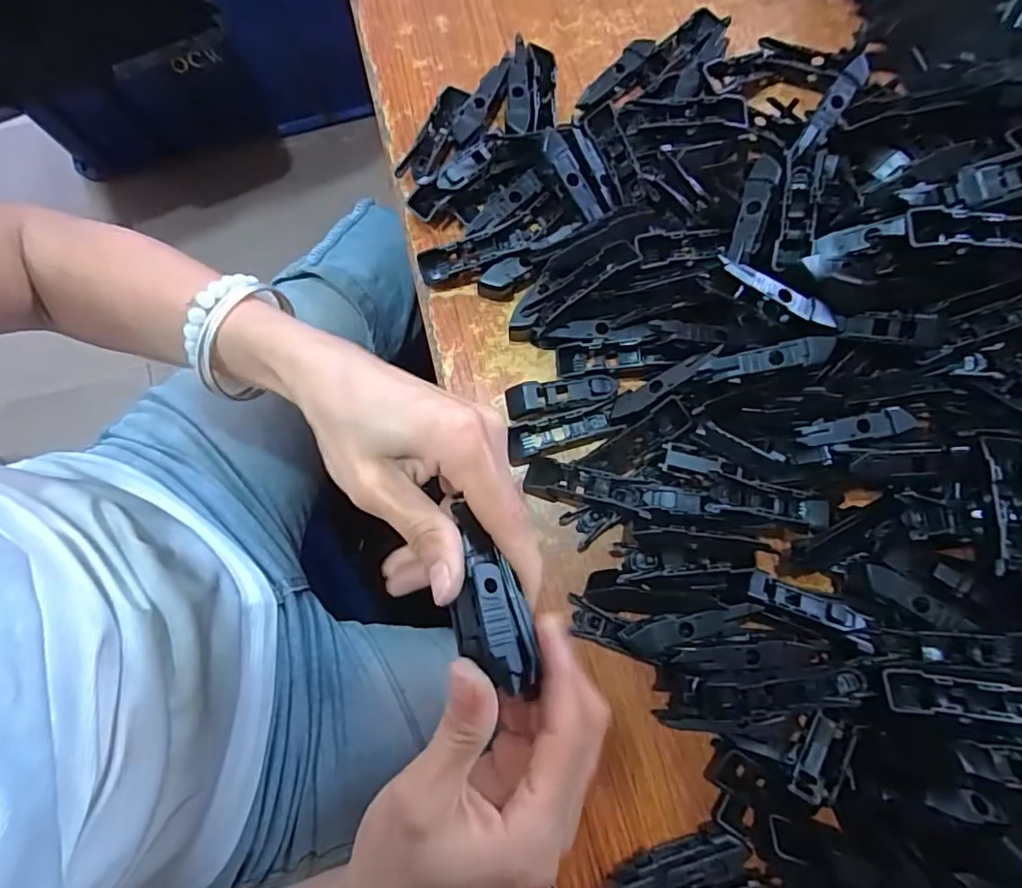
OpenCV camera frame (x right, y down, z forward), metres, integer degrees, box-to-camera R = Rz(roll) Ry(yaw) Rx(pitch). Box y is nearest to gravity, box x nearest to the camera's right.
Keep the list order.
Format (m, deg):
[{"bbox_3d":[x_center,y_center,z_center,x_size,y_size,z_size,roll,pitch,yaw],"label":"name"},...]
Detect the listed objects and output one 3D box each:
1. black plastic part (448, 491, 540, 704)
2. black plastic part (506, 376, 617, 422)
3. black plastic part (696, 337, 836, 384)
[{"bbox_3d":[-0.011,0.058,0.218,0.028,0.015,0.073,-18,76,-2],"label":"black plastic part"},{"bbox_3d":[0.028,-0.027,0.321,0.061,0.014,0.018,-12,80,-1],"label":"black plastic part"},{"bbox_3d":[0.125,-0.041,0.282,0.063,0.004,0.012,-10,89,7],"label":"black plastic part"}]

